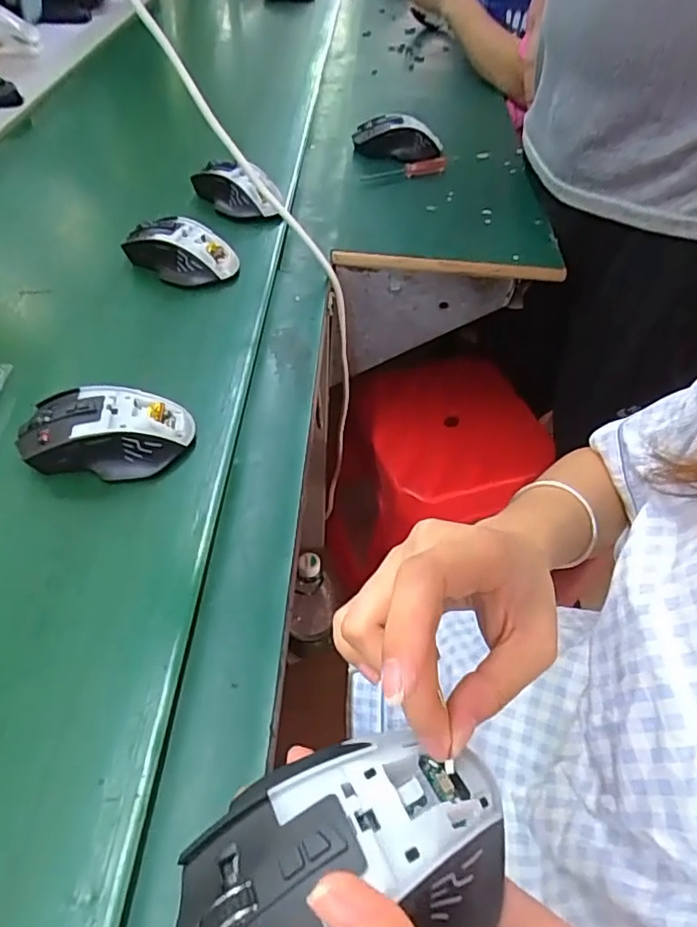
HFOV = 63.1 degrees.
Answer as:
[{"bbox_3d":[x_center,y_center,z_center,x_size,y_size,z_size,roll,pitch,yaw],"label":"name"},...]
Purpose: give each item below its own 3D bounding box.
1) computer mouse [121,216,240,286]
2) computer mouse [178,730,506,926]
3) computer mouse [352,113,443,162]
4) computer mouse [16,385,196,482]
[{"bbox_3d":[-0.164,-0.203,0.552,0.106,0.047,0.054,11,50,5],"label":"computer mouse"},{"bbox_3d":[0.001,0.128,0.186,0.110,0.032,0.064,-12,52,-14],"label":"computer mouse"},{"bbox_3d":[0.062,-0.410,0.713,0.112,0.041,0.051,10,50,4],"label":"computer mouse"},{"bbox_3d":[-0.170,-0.023,0.399,0.111,0.038,0.060,-3,51,-7],"label":"computer mouse"}]

